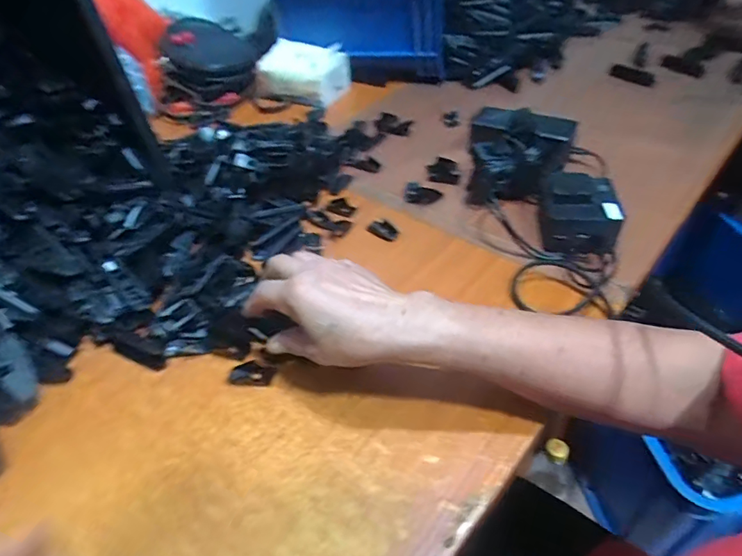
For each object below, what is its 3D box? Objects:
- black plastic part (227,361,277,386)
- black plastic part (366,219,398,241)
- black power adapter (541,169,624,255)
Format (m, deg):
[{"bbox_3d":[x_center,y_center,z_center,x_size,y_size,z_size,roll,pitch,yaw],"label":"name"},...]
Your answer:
[{"bbox_3d":[-0.108,0.086,0.426,0.040,0.009,0.019,-1,44,7],"label":"black plastic part"},{"bbox_3d":[0.014,-0.055,0.542,0.019,0.009,0.035,-34,50,-25],"label":"black plastic part"},{"bbox_3d":[0.216,-0.069,0.498,0.078,0.058,0.083,10,46,17],"label":"black power adapter"}]

